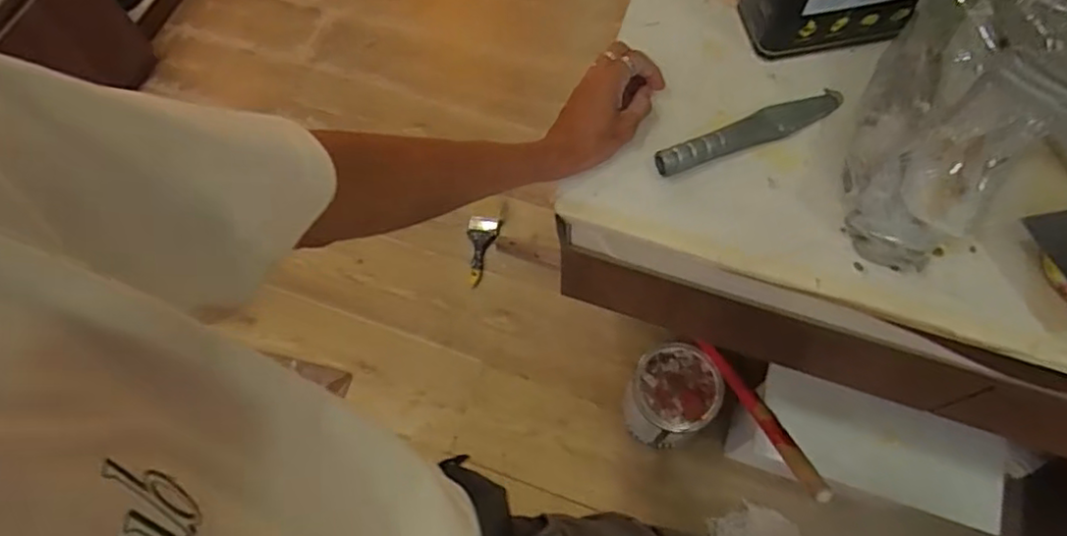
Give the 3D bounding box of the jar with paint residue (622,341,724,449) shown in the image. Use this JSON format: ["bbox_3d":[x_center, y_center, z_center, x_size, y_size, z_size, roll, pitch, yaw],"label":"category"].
[{"bbox_3d":[0.260,0.248,1.220,0.150,0.207,0.146,0,66,1],"label":"jar with paint residue"}]

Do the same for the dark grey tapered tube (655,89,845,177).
[{"bbox_3d":[0.214,-0.137,0.618,0.212,0.028,0.031,-21,67,-8],"label":"dark grey tapered tube"}]

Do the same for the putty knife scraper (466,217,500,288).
[{"bbox_3d":[-0.122,-0.038,1.464,0.068,0.014,0.160,6,81,4],"label":"putty knife scraper"}]

